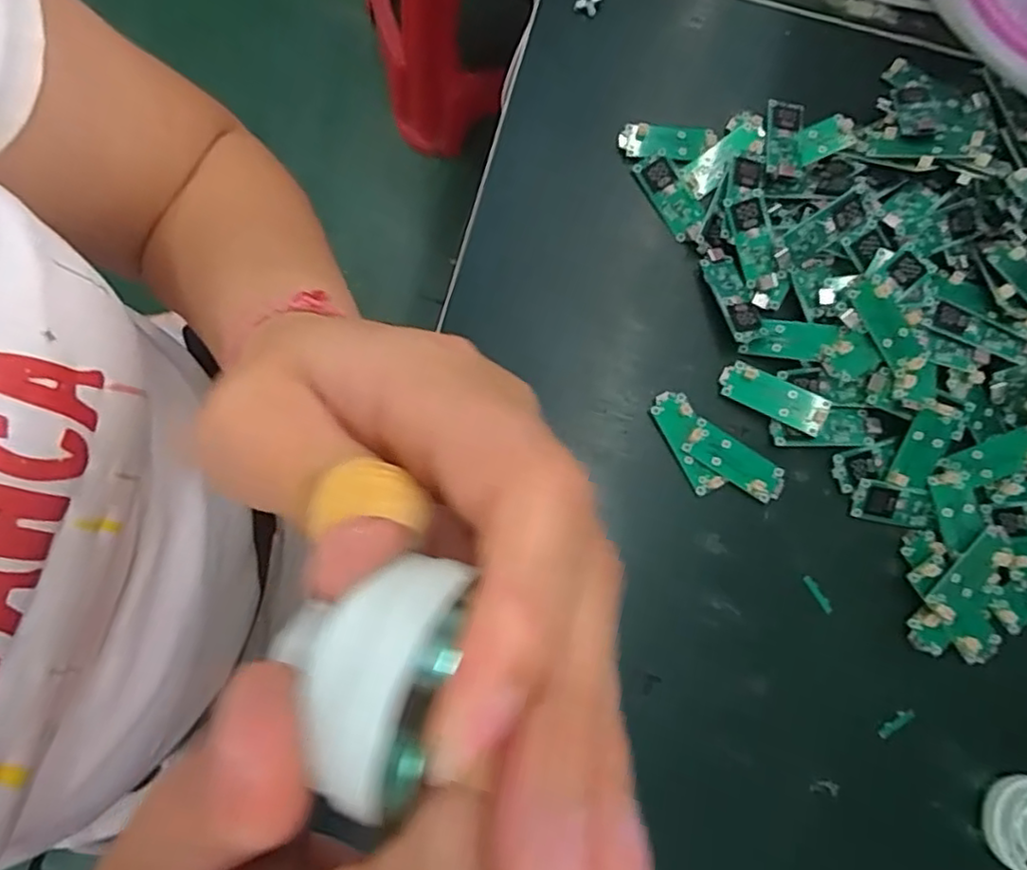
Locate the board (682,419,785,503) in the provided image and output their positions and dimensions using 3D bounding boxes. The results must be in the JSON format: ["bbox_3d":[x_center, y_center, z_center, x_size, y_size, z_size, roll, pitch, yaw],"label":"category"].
[{"bbox_3d":[0.106,0.013,0.307,0.049,0.006,0.020,34,79,3],"label":"board"}]

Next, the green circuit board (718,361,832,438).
[{"bbox_3d":[0.125,-0.019,0.311,0.051,0.004,0.019,27,89,13],"label":"green circuit board"}]

